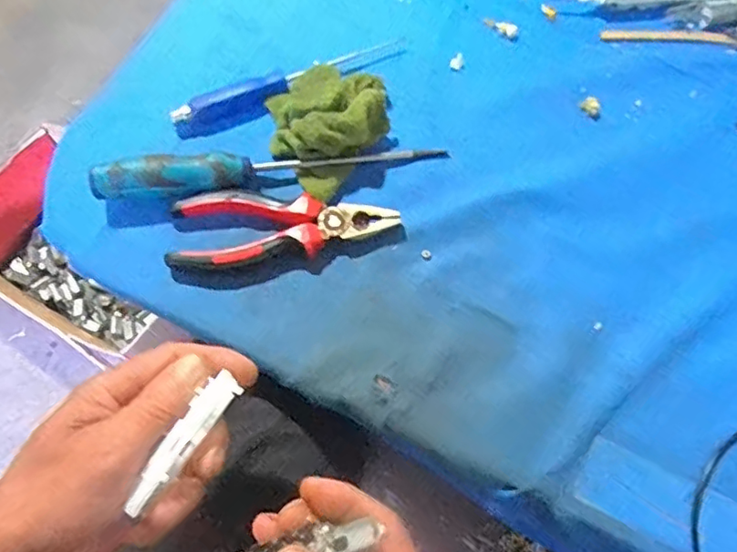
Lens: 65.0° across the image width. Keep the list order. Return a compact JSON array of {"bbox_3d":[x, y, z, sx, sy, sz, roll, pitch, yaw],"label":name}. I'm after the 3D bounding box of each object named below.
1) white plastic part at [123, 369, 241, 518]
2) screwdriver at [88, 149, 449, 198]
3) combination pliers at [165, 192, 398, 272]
[{"bbox_3d":[-0.093,0.084,0.293,0.010,0.020,0.073,29,61,12],"label":"white plastic part"},{"bbox_3d":[-0.068,-0.079,0.414,0.246,0.038,0.023,-9,69,-5],"label":"screwdriver"},{"bbox_3d":[-0.058,-0.032,0.402,0.153,0.022,0.054,-4,69,-3],"label":"combination pliers"}]

